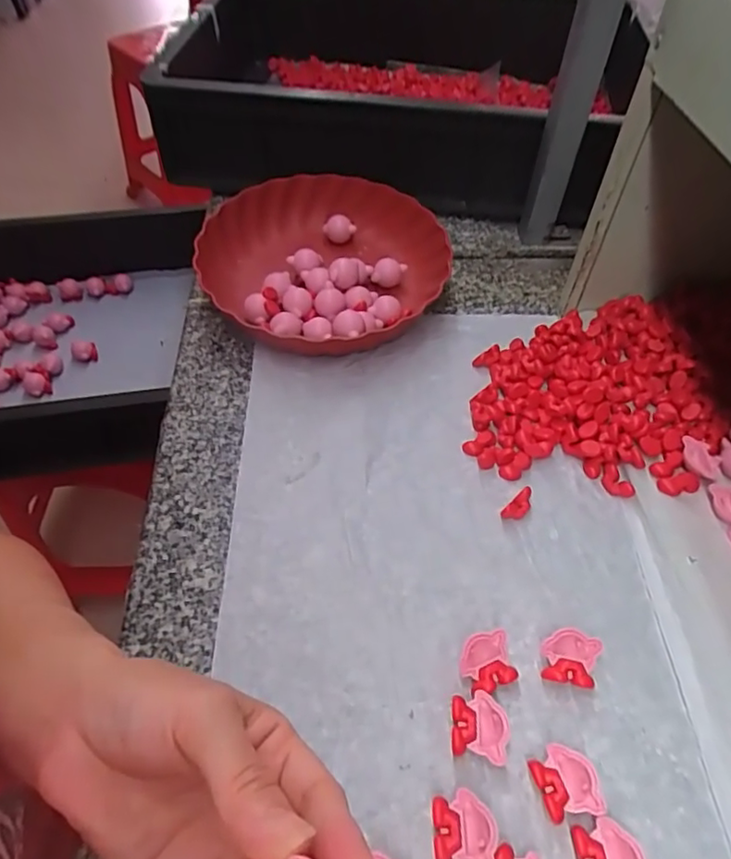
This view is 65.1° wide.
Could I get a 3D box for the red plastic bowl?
[{"bbox_3d":[-0.044,-0.170,0.581,0.230,0.055,0.229,0,52,0],"label":"red plastic bowl"}]

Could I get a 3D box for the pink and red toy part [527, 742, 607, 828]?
[{"bbox_3d":[0.114,0.201,0.327,0.033,0.015,0.036,-9,53,-8],"label":"pink and red toy part"}]

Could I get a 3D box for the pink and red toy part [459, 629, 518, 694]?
[{"bbox_3d":[0.076,0.148,0.364,0.034,0.015,0.033,-12,53,-9],"label":"pink and red toy part"}]

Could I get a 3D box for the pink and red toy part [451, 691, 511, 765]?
[{"bbox_3d":[0.068,0.177,0.341,0.032,0.014,0.036,4,52,3],"label":"pink and red toy part"}]

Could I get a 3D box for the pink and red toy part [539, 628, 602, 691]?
[{"bbox_3d":[0.130,0.147,0.367,0.034,0.017,0.032,15,53,11],"label":"pink and red toy part"}]

